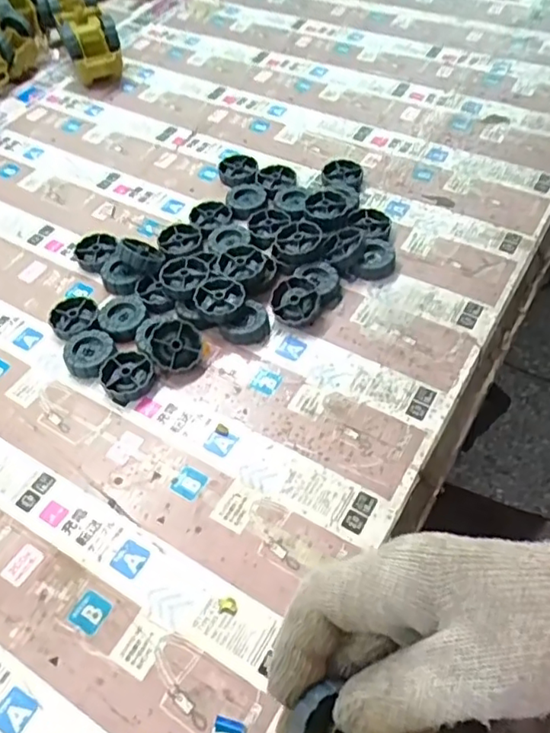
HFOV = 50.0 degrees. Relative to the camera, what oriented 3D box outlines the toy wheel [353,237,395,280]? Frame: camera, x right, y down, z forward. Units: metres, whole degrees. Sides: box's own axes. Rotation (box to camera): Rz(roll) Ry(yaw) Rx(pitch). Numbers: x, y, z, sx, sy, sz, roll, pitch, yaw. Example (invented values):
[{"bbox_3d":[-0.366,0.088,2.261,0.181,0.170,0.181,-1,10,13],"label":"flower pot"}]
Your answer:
[{"bbox_3d":[0.085,-0.088,0.495,0.029,0.014,0.038,21,59,19],"label":"toy wheel"}]

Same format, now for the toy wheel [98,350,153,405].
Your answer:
[{"bbox_3d":[-0.110,0.007,0.440,0.039,0.012,0.039,-3,54,3],"label":"toy wheel"}]

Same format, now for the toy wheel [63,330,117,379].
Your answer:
[{"bbox_3d":[-0.143,-0.010,0.454,0.039,0.012,0.043,-25,56,-12],"label":"toy wheel"}]

